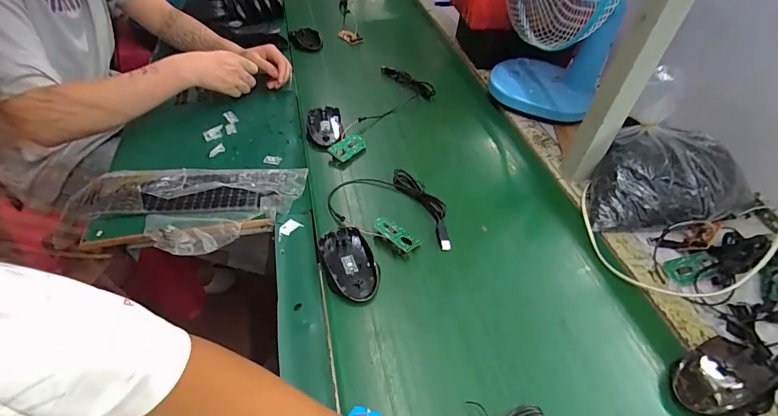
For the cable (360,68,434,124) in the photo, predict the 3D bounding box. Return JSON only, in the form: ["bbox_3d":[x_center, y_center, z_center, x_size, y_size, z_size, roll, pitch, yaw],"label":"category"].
[{"bbox_3d":[0.026,-0.229,0.782,0.125,0.033,0.220,10,45,4],"label":"cable"}]

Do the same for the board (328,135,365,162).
[{"bbox_3d":[-0.069,-0.103,0.656,0.034,0.006,0.061,48,60,4],"label":"board"}]

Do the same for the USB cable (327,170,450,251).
[{"bbox_3d":[0.007,-0.012,0.575,0.187,0.026,0.119,14,46,8],"label":"USB cable"}]

